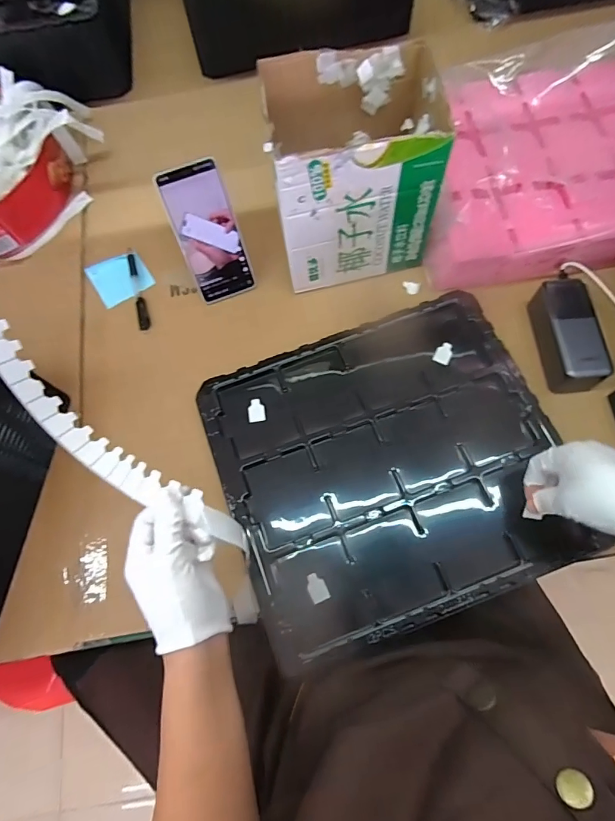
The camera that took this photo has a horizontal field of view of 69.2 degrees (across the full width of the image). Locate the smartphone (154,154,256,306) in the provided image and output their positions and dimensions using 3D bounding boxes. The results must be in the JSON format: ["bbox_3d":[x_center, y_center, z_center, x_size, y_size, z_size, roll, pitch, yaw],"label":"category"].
[{"bbox_3d":[-0.126,-0.225,0.577,0.076,0.168,0.008,-21,38,-5],"label":"smartphone"}]

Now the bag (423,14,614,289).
[{"bbox_3d":[0.346,-0.358,0.604,0.366,0.097,0.367,-1,71,2],"label":"bag"}]

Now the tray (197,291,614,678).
[{"bbox_3d":[0.091,0.058,0.515,0.363,0.030,0.330,-20,71,-5],"label":"tray"}]

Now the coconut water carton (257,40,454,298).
[{"bbox_3d":[0.052,-0.282,0.550,0.187,0.205,0.161,-8,70,-1],"label":"coconut water carton"}]

